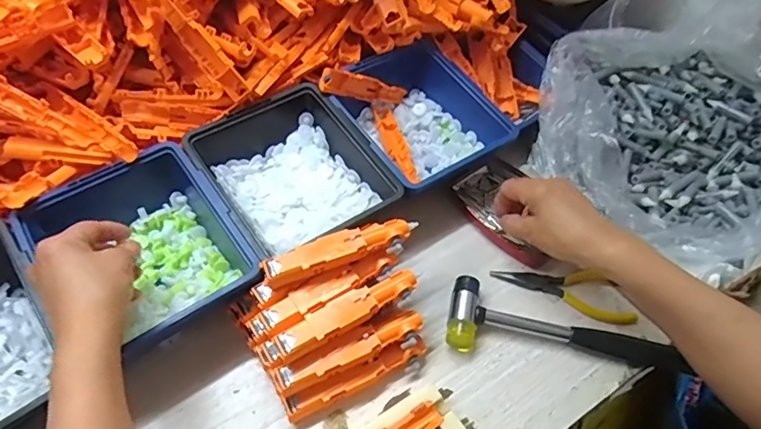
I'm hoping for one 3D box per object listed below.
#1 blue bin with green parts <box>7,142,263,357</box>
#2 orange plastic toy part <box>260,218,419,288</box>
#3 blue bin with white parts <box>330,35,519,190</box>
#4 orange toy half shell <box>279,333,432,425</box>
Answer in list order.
[{"bbox_3d":[-0.199,0.033,0.437,0.141,0.060,0.163,-33,60,-24],"label":"blue bin with green parts"},{"bbox_3d":[-0.031,0.026,0.410,0.123,0.011,0.027,-18,55,-16],"label":"orange plastic toy part"},{"bbox_3d":[0.032,-0.100,0.546,0.144,0.064,0.176,-29,59,-22],"label":"blue bin with white parts"},{"bbox_3d":[-0.017,0.126,0.401,0.117,0.031,0.020,-19,56,-16],"label":"orange toy half shell"}]

